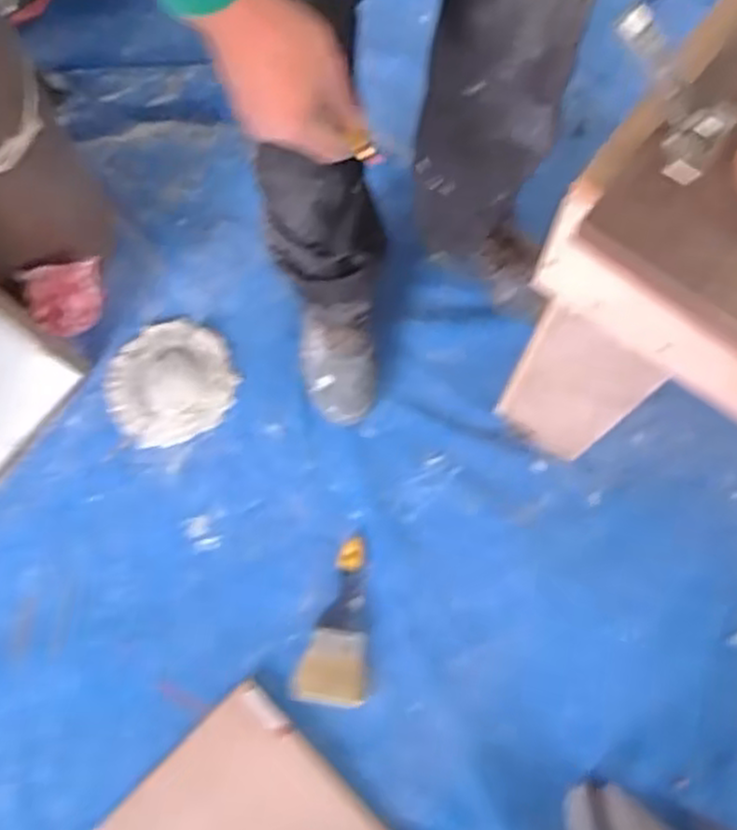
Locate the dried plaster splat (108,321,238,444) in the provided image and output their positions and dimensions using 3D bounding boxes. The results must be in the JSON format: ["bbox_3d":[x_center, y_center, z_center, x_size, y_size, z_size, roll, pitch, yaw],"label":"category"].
[{"bbox_3d":[-0.313,-0.052,1.179,0.195,0.022,0.187,0,74,2],"label":"dried plaster splat"}]

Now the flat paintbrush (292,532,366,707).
[{"bbox_3d":[-0.043,0.288,1.061,0.095,0.012,0.224,7,74,4],"label":"flat paintbrush"}]

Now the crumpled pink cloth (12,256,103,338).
[{"bbox_3d":[-0.457,-0.179,1.143,0.129,0.139,0.053,-30,75,-7],"label":"crumpled pink cloth"}]

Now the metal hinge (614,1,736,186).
[{"bbox_3d":[0.197,-0.217,0.495,0.112,0.026,0.066,44,76,-28],"label":"metal hinge"}]

